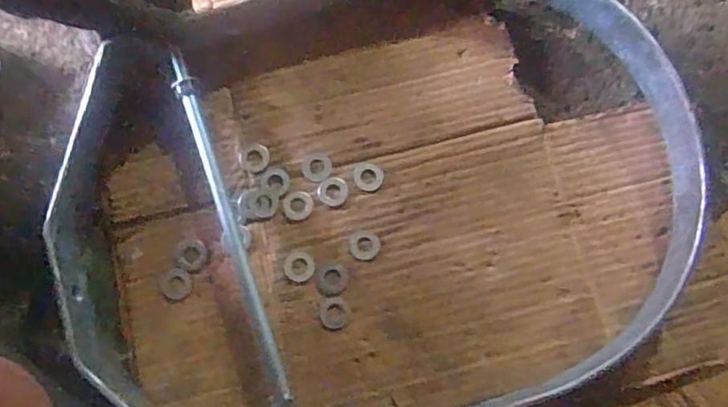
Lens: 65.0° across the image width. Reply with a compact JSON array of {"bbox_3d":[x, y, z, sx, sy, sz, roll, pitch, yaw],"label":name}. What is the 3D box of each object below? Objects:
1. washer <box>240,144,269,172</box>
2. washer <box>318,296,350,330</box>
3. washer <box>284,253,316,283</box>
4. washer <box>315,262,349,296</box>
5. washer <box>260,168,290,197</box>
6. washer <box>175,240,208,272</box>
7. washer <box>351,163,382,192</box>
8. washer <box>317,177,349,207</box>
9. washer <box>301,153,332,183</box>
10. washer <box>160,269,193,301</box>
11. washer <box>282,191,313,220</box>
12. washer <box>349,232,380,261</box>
[{"bbox_3d":[-0.094,-0.039,0.491,0.024,0.004,0.025,0,76,-2],"label":"washer"},{"bbox_3d":[-0.024,0.087,0.456,0.024,0.004,0.026,6,76,0],"label":"washer"},{"bbox_3d":[-0.052,0.051,0.464,0.024,0.004,0.024,0,76,-2],"label":"washer"},{"bbox_3d":[-0.026,0.061,0.462,0.026,0.004,0.026,6,76,0],"label":"washer"},{"bbox_3d":[-0.074,-0.019,0.479,0.024,0.004,0.021,27,77,5],"label":"washer"},{"bbox_3d":[-0.142,0.042,0.468,0.025,0.004,0.025,6,76,0],"label":"washer"},{"bbox_3d":[0.003,-0.023,0.483,0.025,0.004,0.024,14,76,2],"label":"washer"},{"bbox_3d":[-0.026,-0.010,0.479,0.025,0.004,0.025,8,76,0],"label":"washer"},{"bbox_3d":[-0.041,-0.031,0.483,0.025,0.004,0.024,8,76,0],"label":"washer"},{"bbox_3d":[-0.152,0.065,0.462,0.026,0.004,0.026,6,76,0],"label":"washer"},{"bbox_3d":[-0.057,0.001,0.485,0.025,0.004,0.025,7,76,0],"label":"washer"},{"bbox_3d":[0.000,0.035,0.471,0.025,0.004,0.023,7,76,0],"label":"washer"}]

